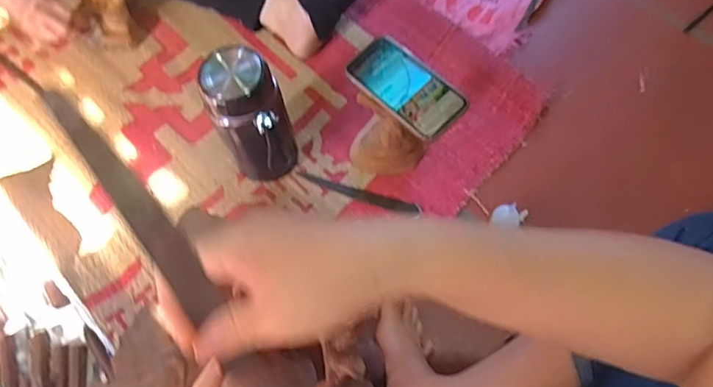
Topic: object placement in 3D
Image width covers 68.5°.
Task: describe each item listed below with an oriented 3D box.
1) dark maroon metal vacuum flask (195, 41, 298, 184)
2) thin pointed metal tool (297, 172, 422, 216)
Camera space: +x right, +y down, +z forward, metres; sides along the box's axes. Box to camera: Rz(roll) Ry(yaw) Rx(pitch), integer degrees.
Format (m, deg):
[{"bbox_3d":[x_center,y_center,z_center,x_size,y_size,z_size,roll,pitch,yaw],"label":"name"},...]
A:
[{"bbox_3d":[-0.139,-0.097,0.707,0.085,0.224,0.077,8,65,7],"label":"dark maroon metal vacuum flask"},{"bbox_3d":[0.003,0.002,0.786,0.189,0.009,0.024,15,66,10],"label":"thin pointed metal tool"}]

